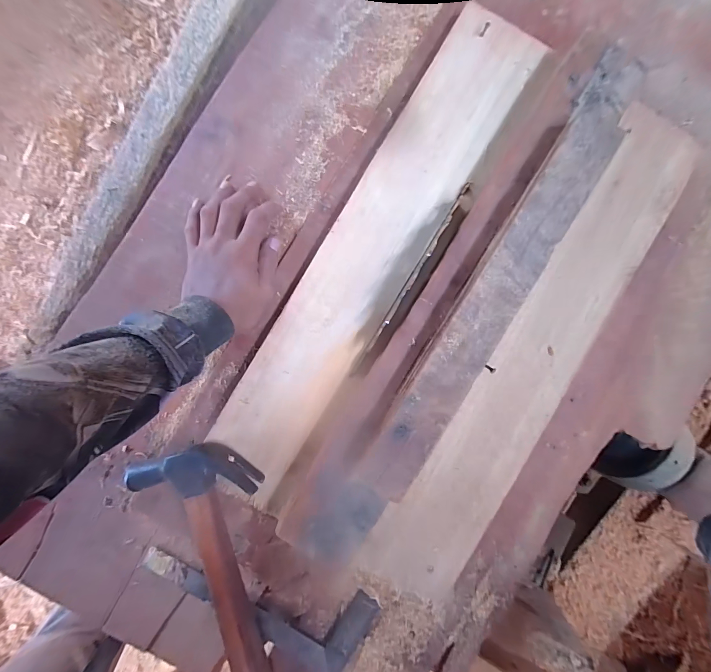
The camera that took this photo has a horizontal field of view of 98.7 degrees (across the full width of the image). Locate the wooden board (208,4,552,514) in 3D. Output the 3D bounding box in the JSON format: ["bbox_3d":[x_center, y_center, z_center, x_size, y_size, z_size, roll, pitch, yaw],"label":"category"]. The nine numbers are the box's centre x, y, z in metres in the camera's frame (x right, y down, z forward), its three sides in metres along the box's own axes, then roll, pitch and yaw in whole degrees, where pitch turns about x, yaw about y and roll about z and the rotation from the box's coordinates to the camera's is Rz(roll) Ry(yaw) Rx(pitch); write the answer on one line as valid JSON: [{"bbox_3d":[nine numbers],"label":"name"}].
[{"bbox_3d":[0.022,-0.092,0.333,0.101,0.026,0.543,30,88,0],"label":"wooden board"}]

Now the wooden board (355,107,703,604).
[{"bbox_3d":[0.196,0.020,0.333,0.090,0.031,0.564,32,88,0],"label":"wooden board"}]

